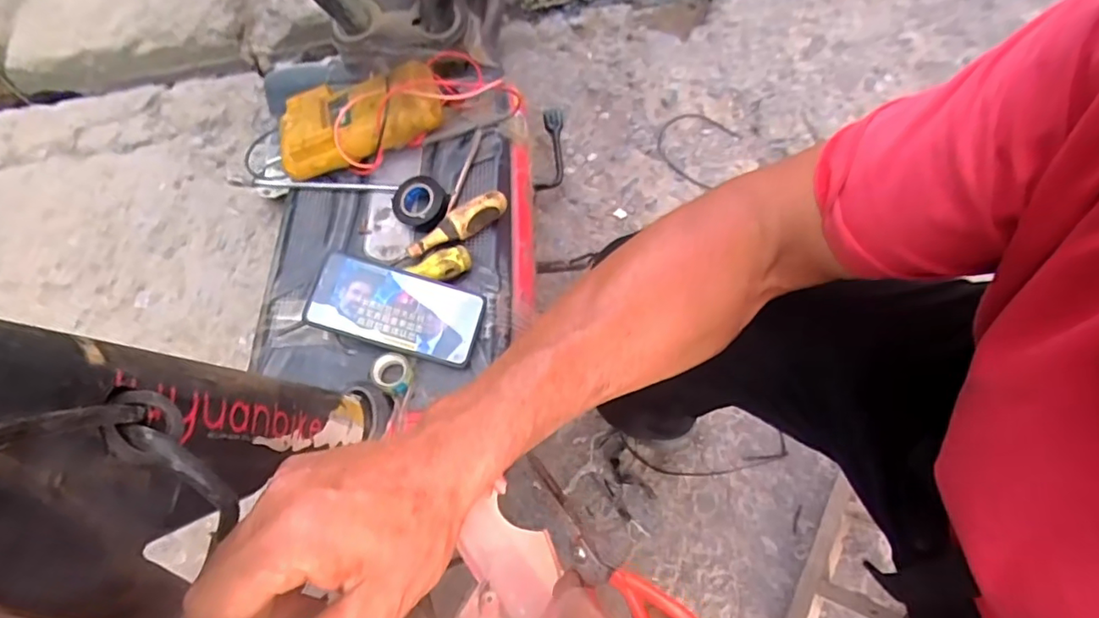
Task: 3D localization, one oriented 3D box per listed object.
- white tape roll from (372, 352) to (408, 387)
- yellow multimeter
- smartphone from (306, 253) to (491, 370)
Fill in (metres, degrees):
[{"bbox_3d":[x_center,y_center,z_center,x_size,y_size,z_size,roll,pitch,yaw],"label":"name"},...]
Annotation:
[{"bbox_3d":[-0.152,0.058,0.529,0.032,0.014,0.033,-1,66,2],"label":"white tape roll"},{"bbox_3d":[-0.213,-0.219,0.614,0.190,0.062,0.097,-12,66,-2],"label":"yellow multimeter"},{"bbox_3d":[-0.148,-0.001,0.539,0.159,0.016,0.077,17,72,-5],"label":"smartphone"}]

